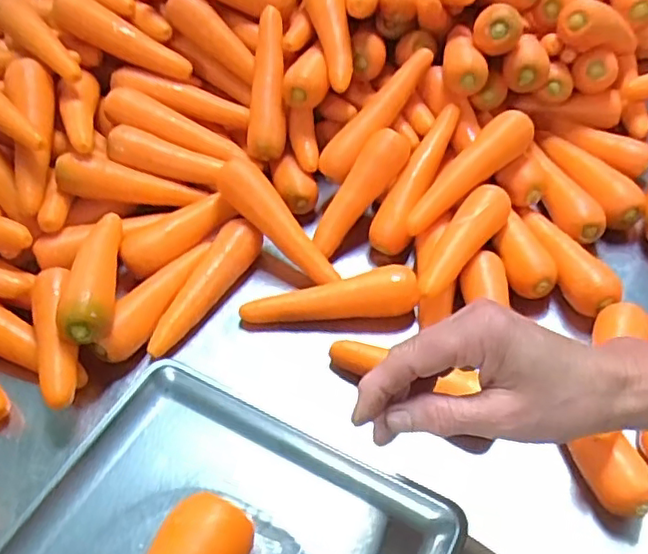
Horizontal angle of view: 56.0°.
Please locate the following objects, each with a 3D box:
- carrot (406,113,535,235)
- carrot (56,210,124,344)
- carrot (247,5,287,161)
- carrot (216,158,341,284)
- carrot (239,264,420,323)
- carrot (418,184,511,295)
[{"bbox_3d":[0.143,-0.110,0.632,0.170,0.039,0.047,-43,57,-2],"label":"carrot"},{"bbox_3d":[-0.215,-0.007,0.575,0.044,0.047,0.168,-6,50,-3],"label":"carrot"},{"bbox_3d":[-0.065,-0.219,0.697,0.045,0.044,0.168,2,93,4],"label":"carrot"},{"bbox_3d":[-0.046,-0.056,0.625,0.157,0.032,0.039,47,62,3],"label":"carrot"},{"bbox_3d":[0.004,0.017,0.593,0.169,0.040,0.036,-3,49,0],"label":"carrot"},{"bbox_3d":[0.133,-0.034,0.593,0.044,0.041,0.157,28,56,24],"label":"carrot"}]

